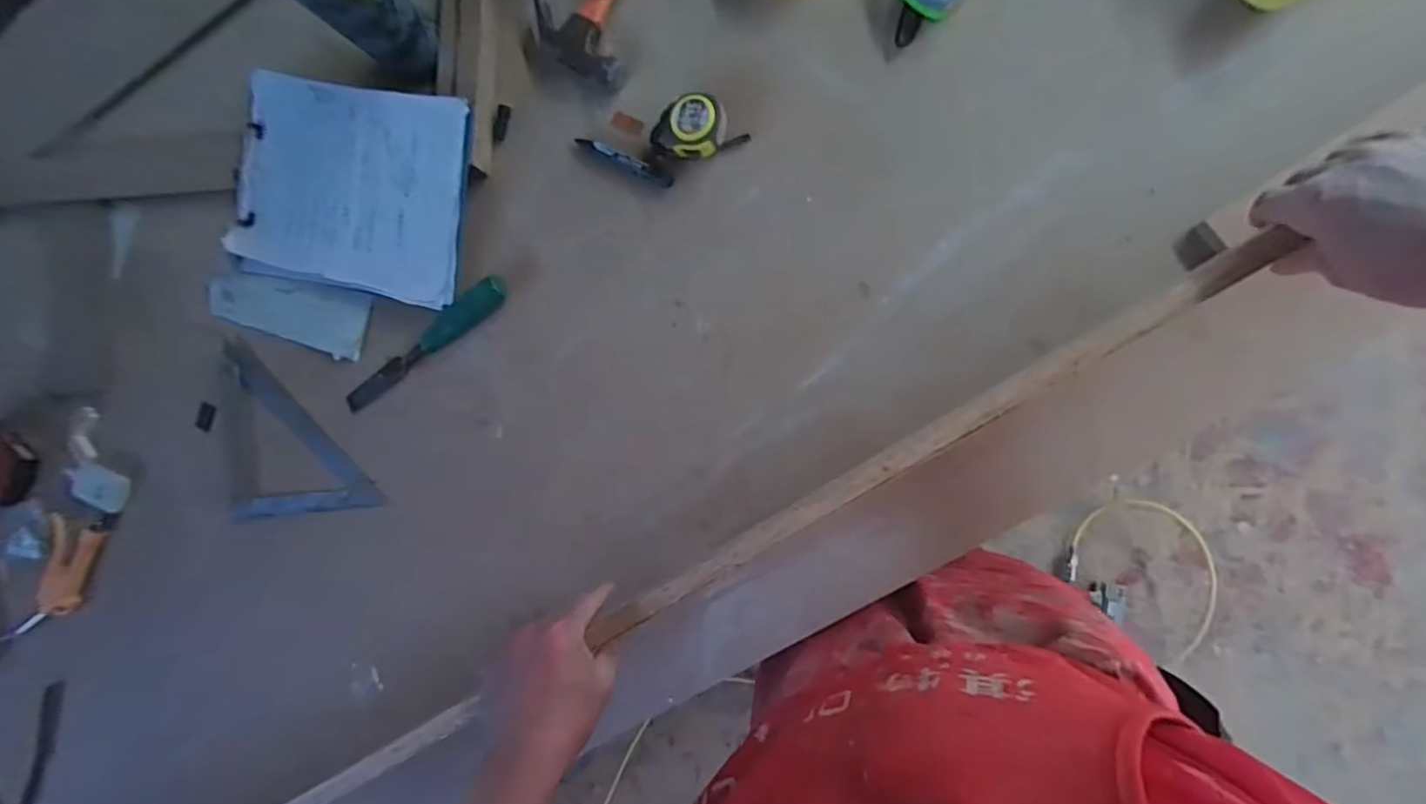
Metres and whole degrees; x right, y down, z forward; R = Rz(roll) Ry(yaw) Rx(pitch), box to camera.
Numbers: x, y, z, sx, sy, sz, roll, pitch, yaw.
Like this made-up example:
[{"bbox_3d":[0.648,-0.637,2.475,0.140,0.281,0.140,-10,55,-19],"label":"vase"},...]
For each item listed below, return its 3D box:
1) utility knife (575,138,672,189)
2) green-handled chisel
[{"bbox_3d":[-0.089,-0.237,0.619,0.111,0.007,0.016,27,95,9],"label":"utility knife"},{"bbox_3d":[-0.307,-0.063,0.672,0.231,0.023,0.030,-36,84,8],"label":"green-handled chisel"}]

